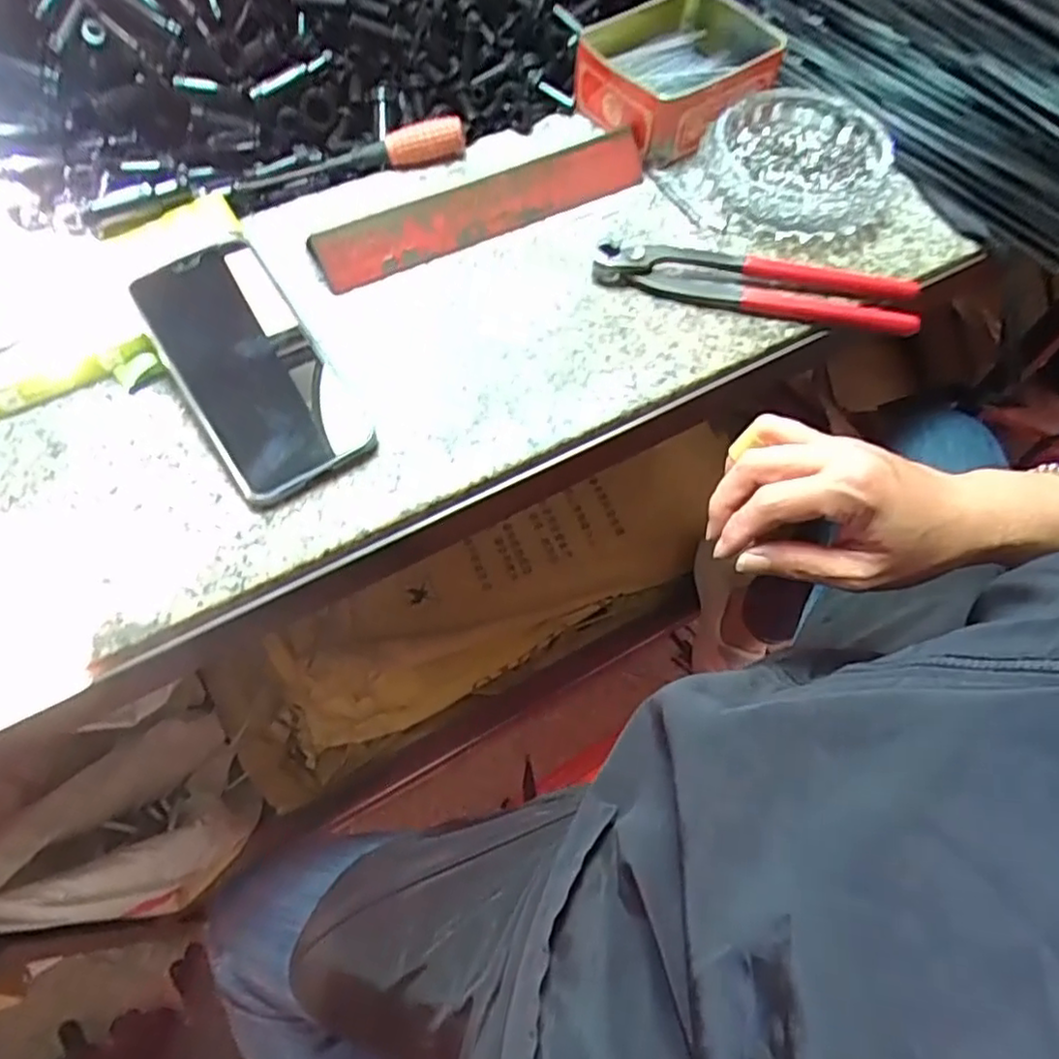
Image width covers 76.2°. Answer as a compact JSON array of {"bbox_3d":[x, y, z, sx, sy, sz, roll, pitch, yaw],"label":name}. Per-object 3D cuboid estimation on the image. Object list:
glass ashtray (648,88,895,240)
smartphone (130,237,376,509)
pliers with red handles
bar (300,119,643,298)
[{"bbox_3d":[0.170,-0.237,0.446,0.135,0.031,0.117,-30,67,-15],"label":"glass ashtray"},{"bbox_3d":[-0.153,-0.089,0.366,0.072,0.007,0.152,-32,79,-17],"label":"smartphone"},{"bbox_3d":[0.140,-0.149,0.414,0.196,0.024,0.039,6,63,2],"label":"pliers with red handles"},{"bbox_3d":[-0.026,-0.209,0.434,0.226,0.035,0.013,-25,33,-13],"label":"bar"}]

